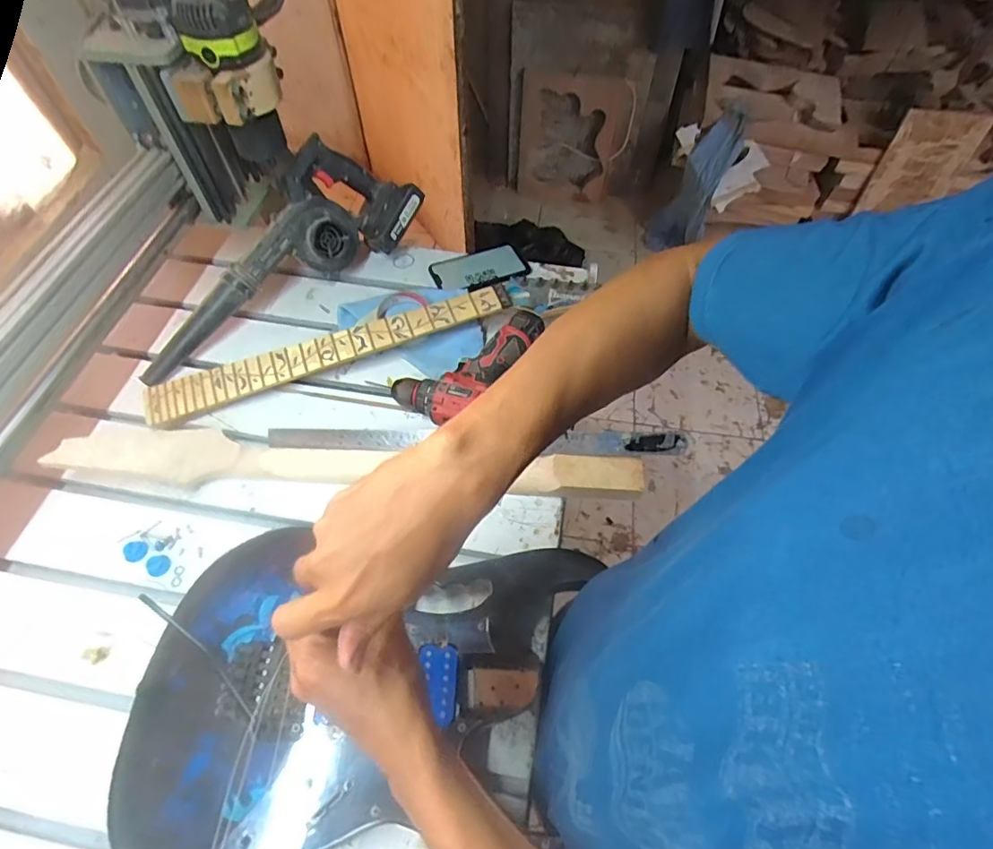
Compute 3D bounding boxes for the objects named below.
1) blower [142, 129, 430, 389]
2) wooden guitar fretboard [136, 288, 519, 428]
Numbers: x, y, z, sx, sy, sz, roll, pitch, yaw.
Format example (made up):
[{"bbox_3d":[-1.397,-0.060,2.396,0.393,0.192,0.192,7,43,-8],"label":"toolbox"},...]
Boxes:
[{"bbox_3d":[-0.326,-0.258,0.762,0.472,0.164,0.110,-34,63,-21],"label":"blower"},{"bbox_3d":[-0.227,-0.106,0.722,0.497,0.013,0.061,-20,70,-9],"label":"wooden guitar fretboard"}]

